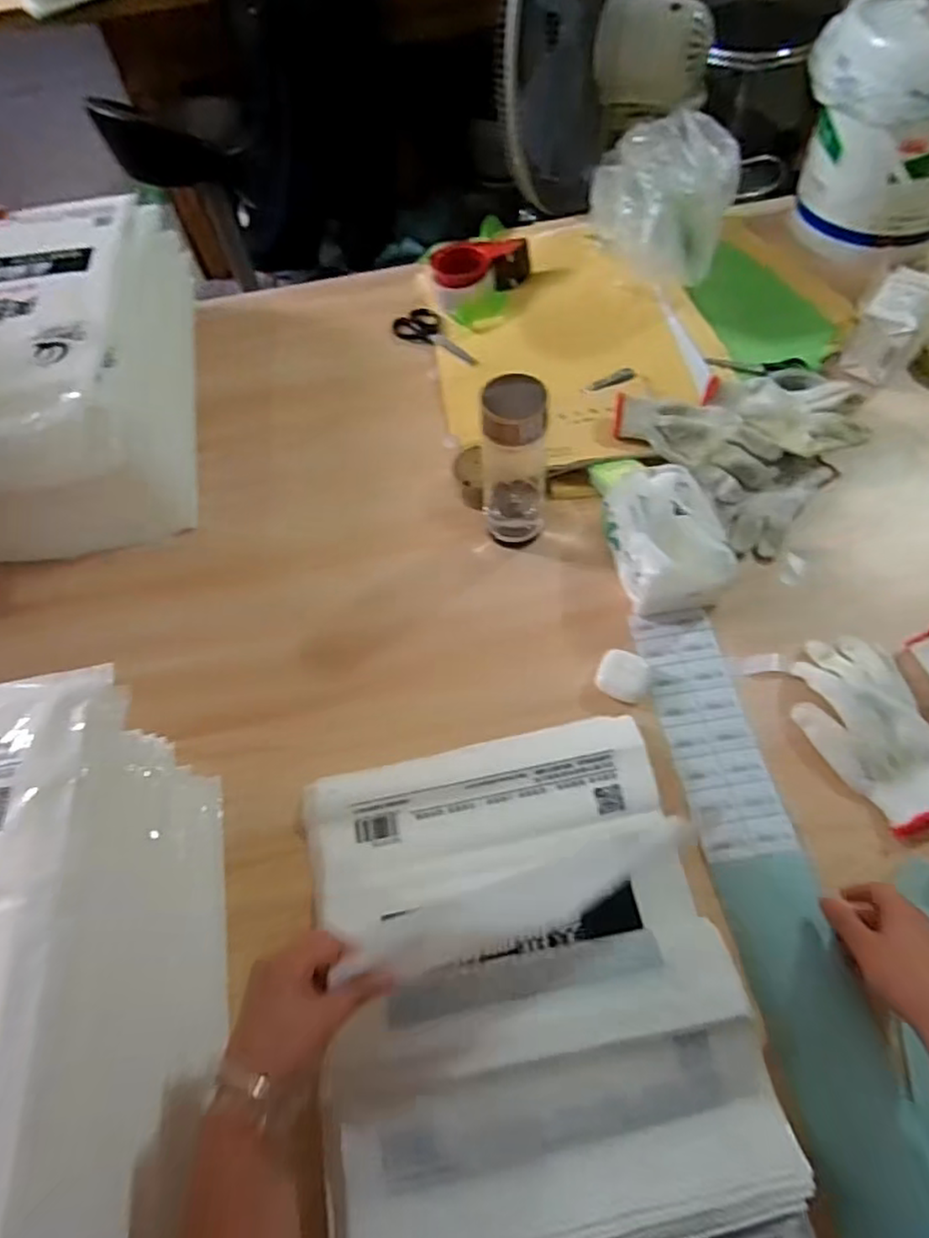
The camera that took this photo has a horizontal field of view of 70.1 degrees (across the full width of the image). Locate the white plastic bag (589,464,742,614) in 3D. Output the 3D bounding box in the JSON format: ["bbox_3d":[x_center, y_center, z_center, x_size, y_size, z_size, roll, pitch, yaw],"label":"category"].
[{"bbox_3d":[0.208,-0.107,0.716,0.104,0.076,0.198,-8,59,-2],"label":"white plastic bag"}]

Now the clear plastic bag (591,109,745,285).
[{"bbox_3d":[0.257,-0.554,0.889,0.149,0.178,0.168,-5,59,0],"label":"clear plastic bag"}]

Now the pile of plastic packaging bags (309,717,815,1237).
[{"bbox_3d":[0.043,0.260,0.504,0.297,0.040,0.354,-10,59,-3],"label":"pile of plastic packaging bags"}]

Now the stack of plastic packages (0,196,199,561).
[{"bbox_3d":[-0.513,-0.304,0.805,0.318,0.173,0.486,-9,59,-2],"label":"stack of plastic packages"}]

